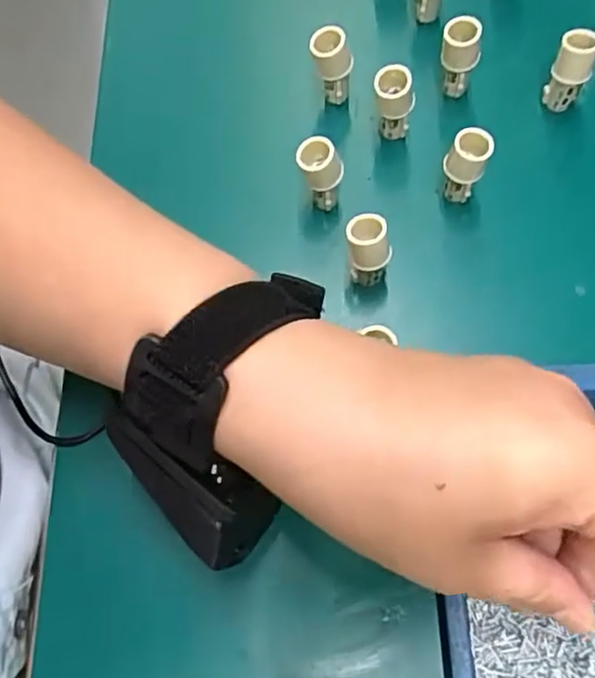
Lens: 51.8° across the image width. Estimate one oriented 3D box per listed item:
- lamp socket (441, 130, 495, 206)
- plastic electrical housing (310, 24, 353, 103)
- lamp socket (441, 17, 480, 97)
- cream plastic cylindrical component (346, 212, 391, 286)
[{"bbox_3d":[0.084,-0.084,0.312,0.018,0.048,0.018,0,71,0],"label":"lamp socket"},{"bbox_3d":[0.018,-0.144,0.334,0.022,0.047,0.019,2,71,1],"label":"plastic electrical housing"},{"bbox_3d":[0.085,-0.148,0.332,0.020,0.048,0.016,16,72,5],"label":"lamp socket"},{"bbox_3d":[0.034,-0.039,0.292,0.019,0.040,0.014,-14,51,-5],"label":"cream plastic cylindrical component"}]

